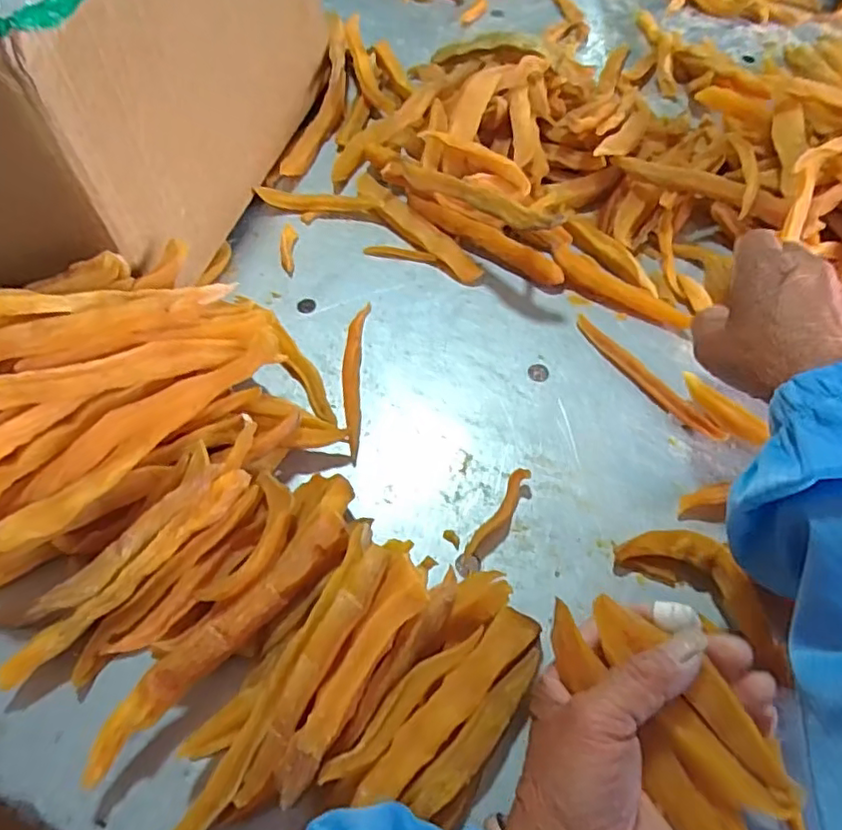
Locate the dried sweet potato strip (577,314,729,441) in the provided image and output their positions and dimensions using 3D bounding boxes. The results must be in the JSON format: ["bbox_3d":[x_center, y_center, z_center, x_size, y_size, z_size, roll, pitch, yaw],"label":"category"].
[{"bbox_3d":[0.160,-0.028,0.448,0.015,0.007,0.135,-32,63,-18],"label":"dried sweet potato strip"}]

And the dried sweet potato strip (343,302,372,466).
[{"bbox_3d":[-0.049,-0.030,0.452,0.014,0.011,0.138,0,58,1],"label":"dried sweet potato strip"}]

